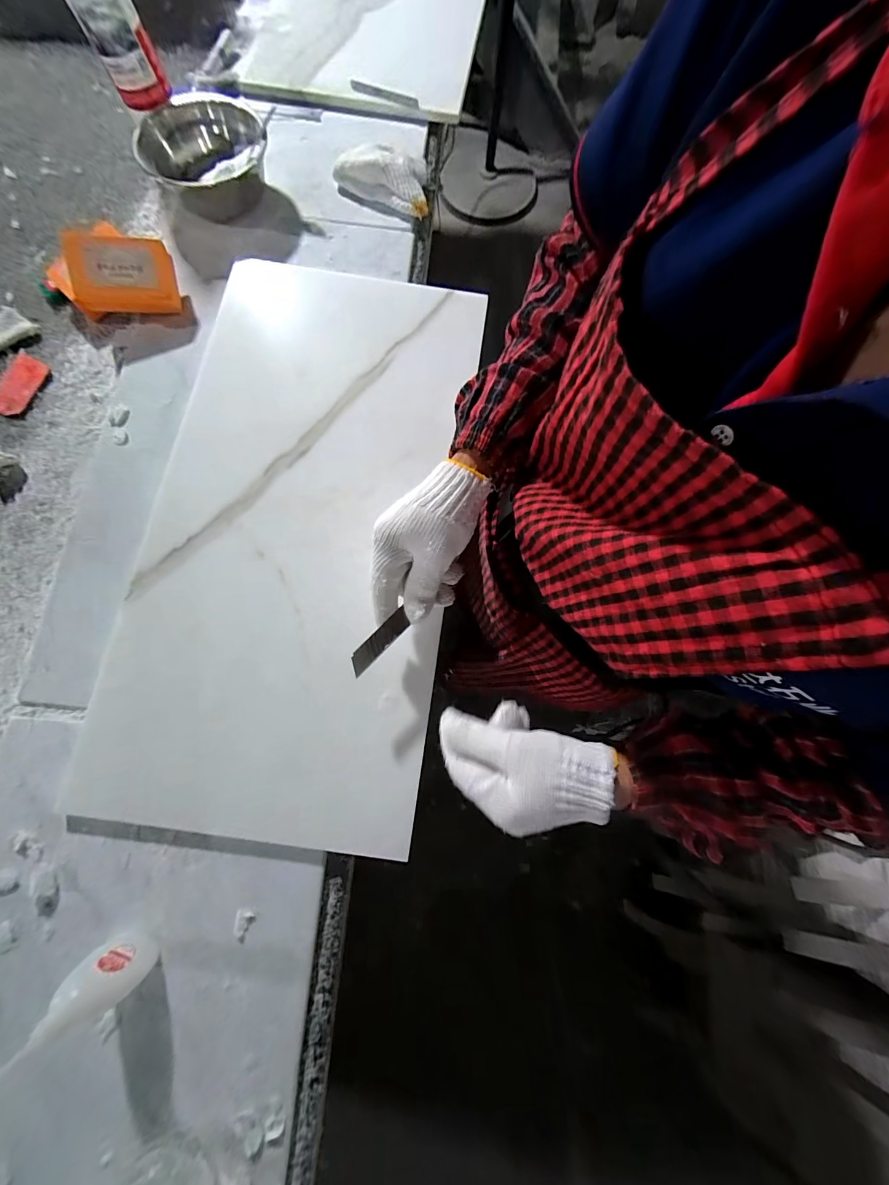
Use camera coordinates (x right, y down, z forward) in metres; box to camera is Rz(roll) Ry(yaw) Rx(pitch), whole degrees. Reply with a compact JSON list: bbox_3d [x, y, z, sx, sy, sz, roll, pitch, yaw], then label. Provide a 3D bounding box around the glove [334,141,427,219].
[{"bbox_3d":[-0.072,-0.531,0.473,0.120,0.032,0.067,23,78,5],"label":"glove"}]

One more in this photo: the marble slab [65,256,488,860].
[{"bbox_3d":[-0.142,-0.084,0.378,0.300,0.020,0.591,8,77,1],"label":"marble slab"}]

